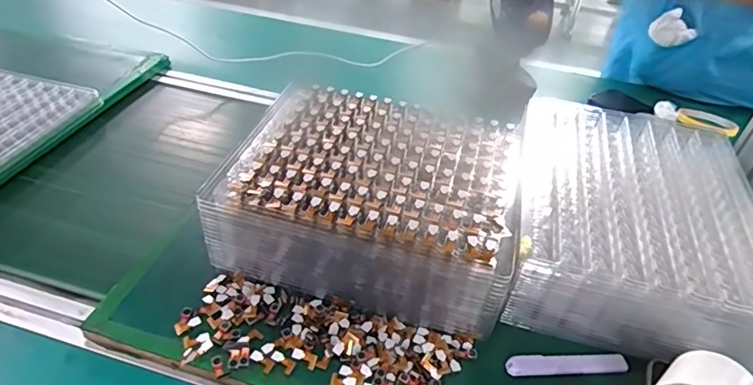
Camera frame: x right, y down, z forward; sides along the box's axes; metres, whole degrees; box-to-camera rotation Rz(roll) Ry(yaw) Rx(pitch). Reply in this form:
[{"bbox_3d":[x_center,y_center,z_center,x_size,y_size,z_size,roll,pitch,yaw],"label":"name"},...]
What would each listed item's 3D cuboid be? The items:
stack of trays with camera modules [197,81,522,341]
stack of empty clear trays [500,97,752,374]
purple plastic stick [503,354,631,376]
[{"bbox_3d":[0.000,0.004,0.523,0.277,0.105,0.217,13,41,9],"label":"stack of trays with camera modules"},{"bbox_3d":[0.268,0.022,0.537,0.235,0.089,0.286,12,41,7],"label":"stack of empty clear trays"},{"bbox_3d":[0.172,0.155,0.443,0.112,0.012,0.019,-2,41,-8],"label":"purple plastic stick"}]

